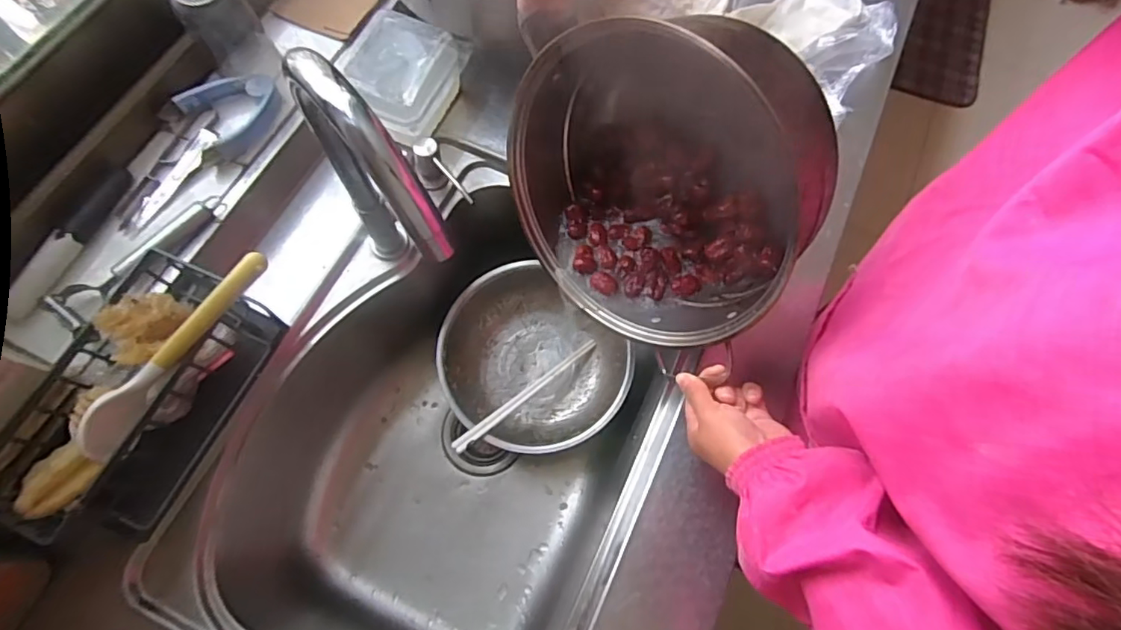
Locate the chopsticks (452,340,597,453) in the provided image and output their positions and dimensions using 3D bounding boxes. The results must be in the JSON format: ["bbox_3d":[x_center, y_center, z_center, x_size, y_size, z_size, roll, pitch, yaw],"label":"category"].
[{"bbox_3d":[-0.038,0.096,0.700,0.238,0.010,0.014,-34,74,-34],"label":"chopsticks"}]

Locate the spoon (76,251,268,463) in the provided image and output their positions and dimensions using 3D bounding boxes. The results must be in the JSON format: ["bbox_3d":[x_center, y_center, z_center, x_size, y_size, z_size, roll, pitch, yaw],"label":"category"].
[{"bbox_3d":[-0.308,0.027,0.439,0.027,0.043,0.193,34,72,10],"label":"spoon"}]

